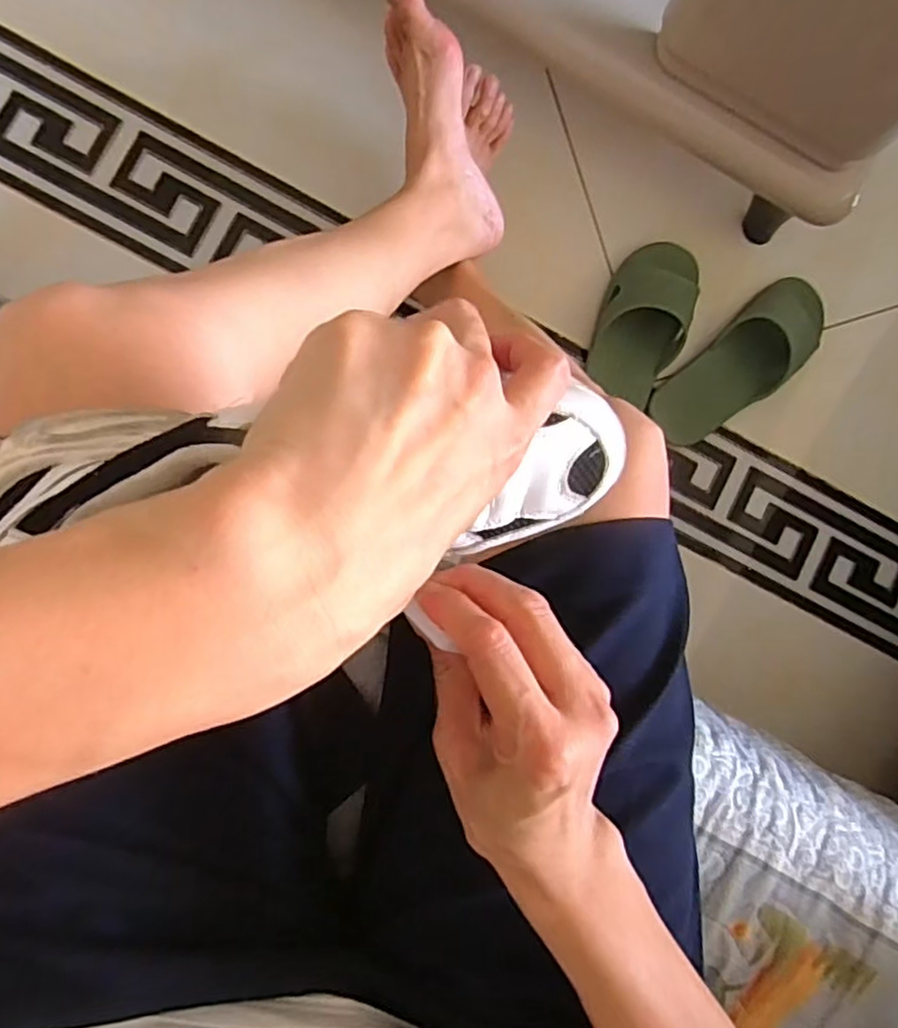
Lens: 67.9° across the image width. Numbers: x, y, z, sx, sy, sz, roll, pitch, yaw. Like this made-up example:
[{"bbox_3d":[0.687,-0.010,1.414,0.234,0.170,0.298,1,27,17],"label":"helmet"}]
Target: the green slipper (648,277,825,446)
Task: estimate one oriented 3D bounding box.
[{"bbox_3d":[0.351,-0.180,0.784,0.247,0.087,0.100,-42,93,-6],"label":"green slipper"}]

